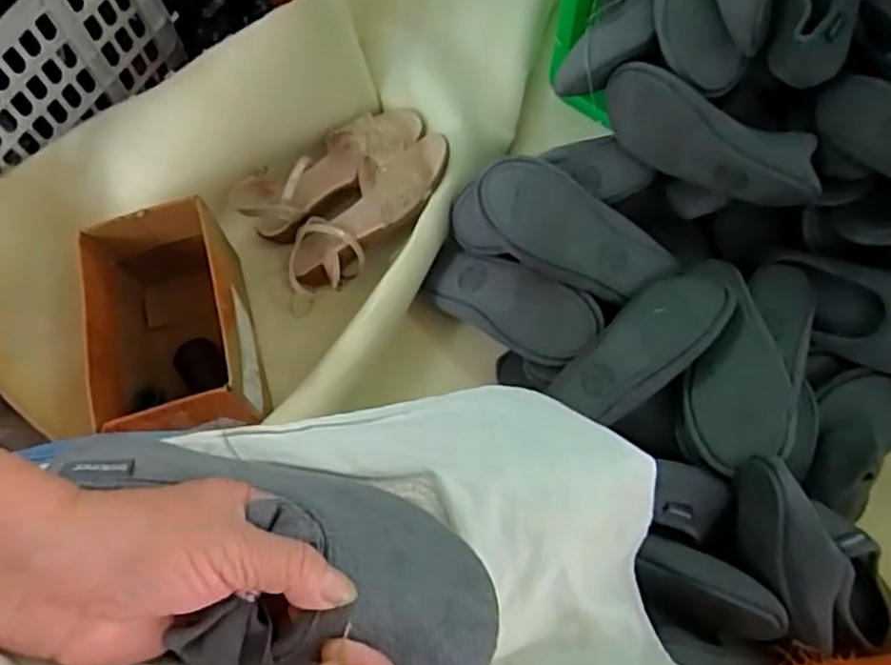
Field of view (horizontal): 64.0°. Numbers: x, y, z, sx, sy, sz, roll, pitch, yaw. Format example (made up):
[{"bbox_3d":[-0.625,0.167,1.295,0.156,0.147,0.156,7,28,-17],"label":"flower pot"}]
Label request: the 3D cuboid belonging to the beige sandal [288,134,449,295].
[{"bbox_3d":[-0.092,-0.138,0.851,0.241,0.051,0.077,-41,73,11],"label":"beige sandal"}]

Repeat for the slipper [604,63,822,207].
[{"bbox_3d":[0.271,-0.196,0.739,0.229,0.095,0.063,27,73,11],"label":"slipper"}]

